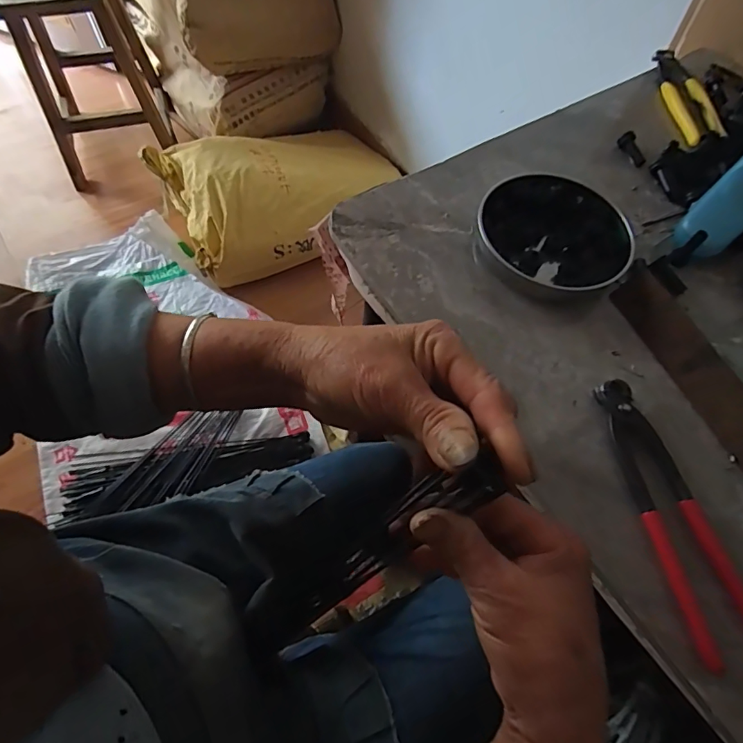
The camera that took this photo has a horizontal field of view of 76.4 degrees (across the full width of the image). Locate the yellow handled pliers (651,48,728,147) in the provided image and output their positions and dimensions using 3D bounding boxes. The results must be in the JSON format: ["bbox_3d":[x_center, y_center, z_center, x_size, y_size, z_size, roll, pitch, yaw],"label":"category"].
[{"bbox_3d":[0.377,-0.329,0.565,0.049,0.013,0.177,4,63,-2],"label":"yellow handled pliers"}]

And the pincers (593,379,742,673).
[{"bbox_3d":[0.214,0.098,0.342,0.059,0.018,0.194,-12,65,-10],"label":"pincers"}]

